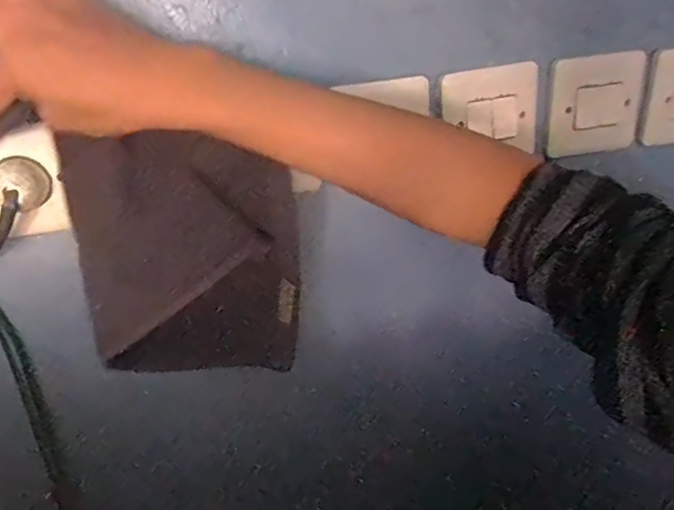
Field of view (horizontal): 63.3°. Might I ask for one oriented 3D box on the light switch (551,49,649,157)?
[{"bbox_3d":[0.211,-0.122,0.444,0.082,0.077,0.012,-9,24,-9],"label":"light switch"}]

